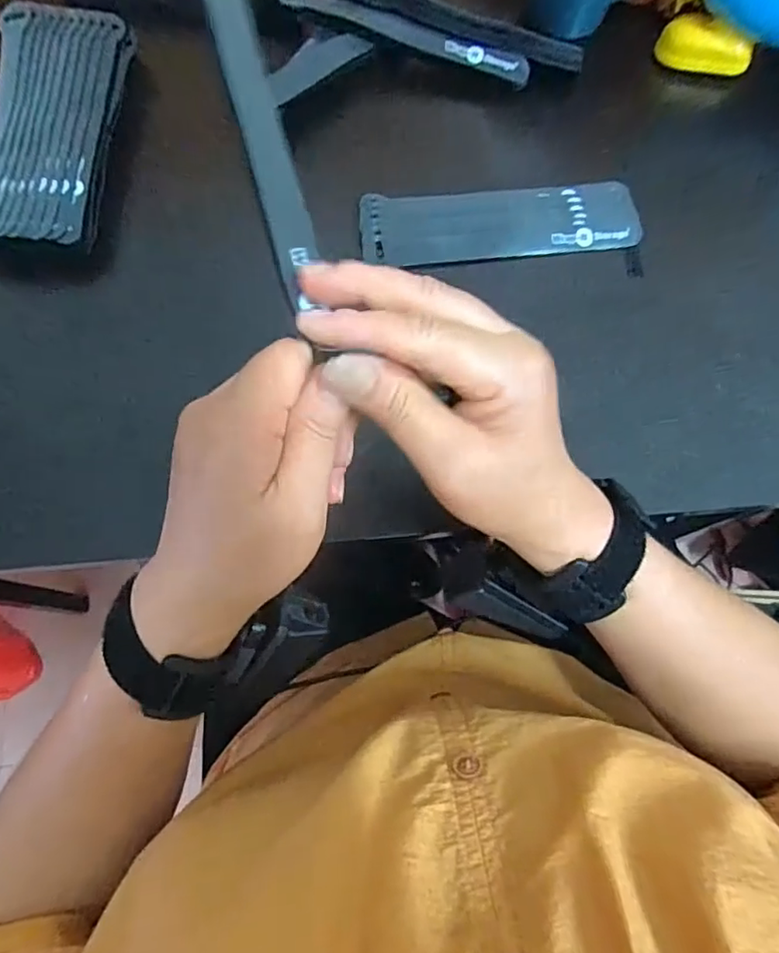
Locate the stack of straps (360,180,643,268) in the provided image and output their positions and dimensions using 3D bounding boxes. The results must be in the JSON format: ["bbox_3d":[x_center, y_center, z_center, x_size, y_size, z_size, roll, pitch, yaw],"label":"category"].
[{"bbox_3d":[0.081,-0.189,0.426,0.200,0.012,0.059,-5,73,-3],"label":"stack of straps"}]

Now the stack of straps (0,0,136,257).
[{"bbox_3d":[-0.242,-0.251,0.412,0.086,0.025,0.204,1,73,-1],"label":"stack of straps"}]

